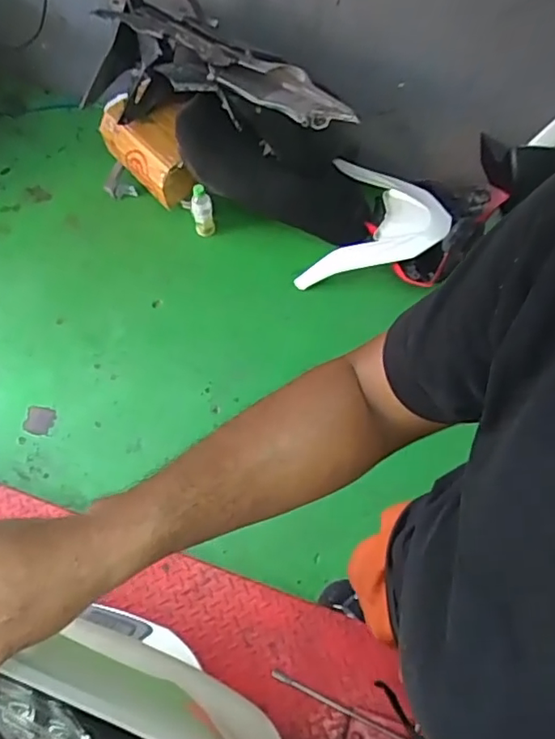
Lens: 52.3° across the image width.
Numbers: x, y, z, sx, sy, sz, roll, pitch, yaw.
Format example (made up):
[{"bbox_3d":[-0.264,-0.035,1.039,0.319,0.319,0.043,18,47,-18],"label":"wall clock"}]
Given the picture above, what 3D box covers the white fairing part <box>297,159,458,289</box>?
[{"bbox_3d":[0.284,-0.391,1.611,0.363,0.167,0.376,18,67,8],"label":"white fairing part"}]

